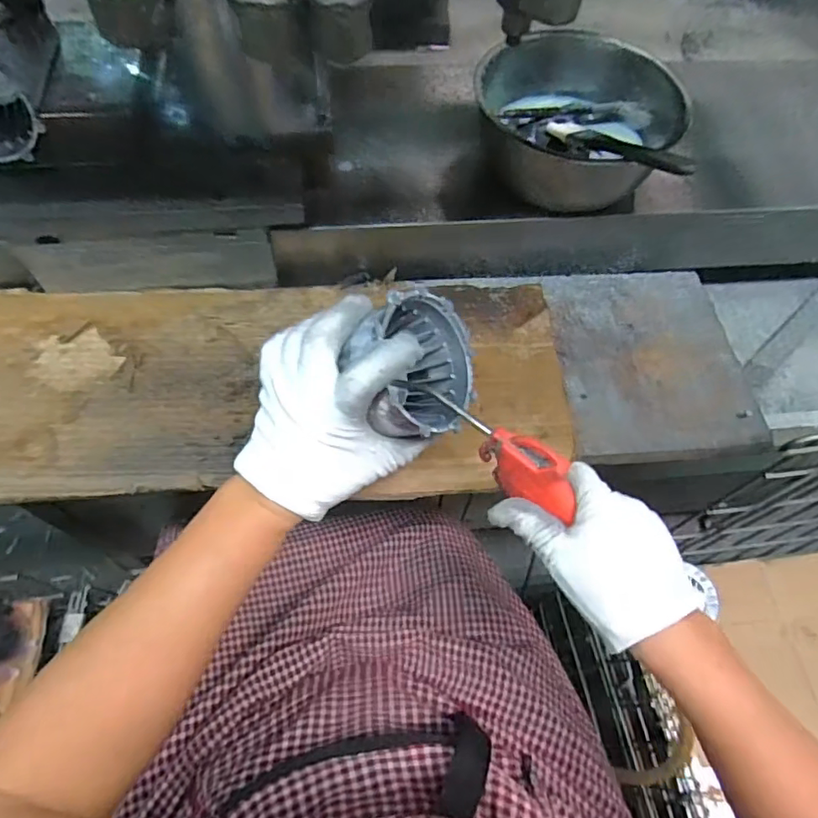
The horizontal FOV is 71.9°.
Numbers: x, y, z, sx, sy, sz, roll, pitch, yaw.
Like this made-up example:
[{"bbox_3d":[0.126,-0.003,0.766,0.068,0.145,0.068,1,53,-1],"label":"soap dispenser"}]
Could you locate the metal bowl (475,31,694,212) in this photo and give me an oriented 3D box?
[{"bbox_3d":[0.157,-0.275,0.536,0.179,0.075,0.179,1,62,-3],"label":"metal bowl"}]

